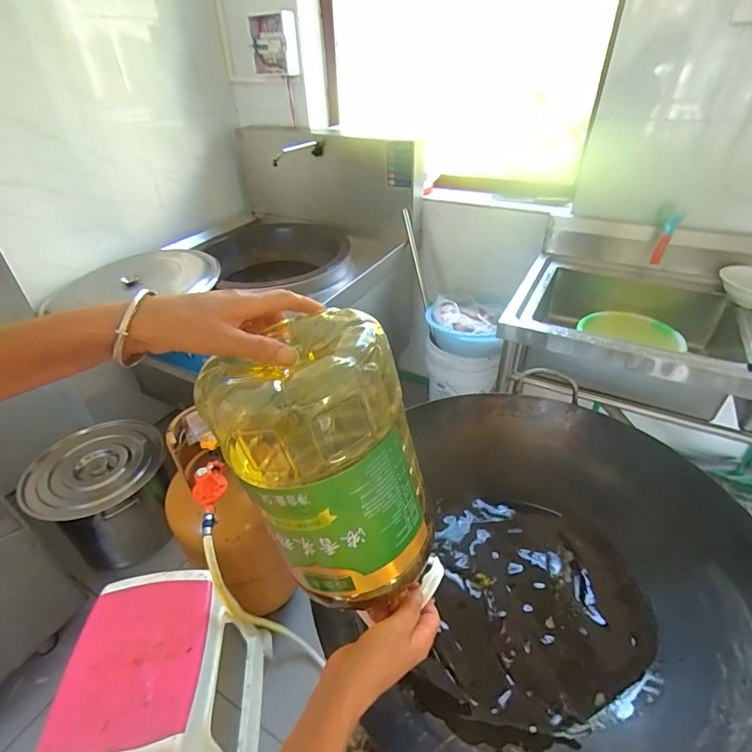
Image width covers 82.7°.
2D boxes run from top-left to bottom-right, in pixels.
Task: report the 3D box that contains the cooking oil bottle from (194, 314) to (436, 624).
[{"bbox_3d":[-0.043,0.089,0.383,0.141,0.259,0.147,-4,35,3],"label":"cooking oil bottle"}]

